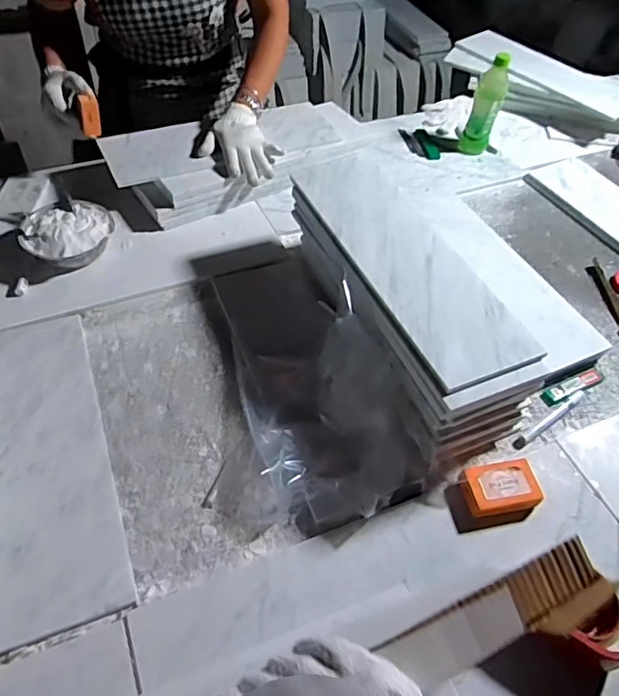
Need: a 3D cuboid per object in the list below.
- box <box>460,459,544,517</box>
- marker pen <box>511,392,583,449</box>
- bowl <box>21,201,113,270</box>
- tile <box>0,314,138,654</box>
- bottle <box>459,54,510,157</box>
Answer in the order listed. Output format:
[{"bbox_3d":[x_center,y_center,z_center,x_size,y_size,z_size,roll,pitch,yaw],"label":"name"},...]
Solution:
[{"bbox_3d":[0.251,0.182,0.730,0.098,0.026,0.064,-9,54,-10],"label":"box"},{"bbox_3d":[0.356,0.104,0.823,0.157,0.012,0.015,-30,60,-24],"label":"marker pen"},{"bbox_3d":[-0.416,-0.195,0.967,0.140,0.050,0.152,2,52,-2],"label":"bowl"},{"bbox_3d":[-0.351,0.138,0.738,0.154,0.009,0.449,-16,55,-15],"label":"tile"},{"bbox_3d":[0.380,-0.521,1.200,0.064,0.190,0.070,15,53,8],"label":"bottle"}]

